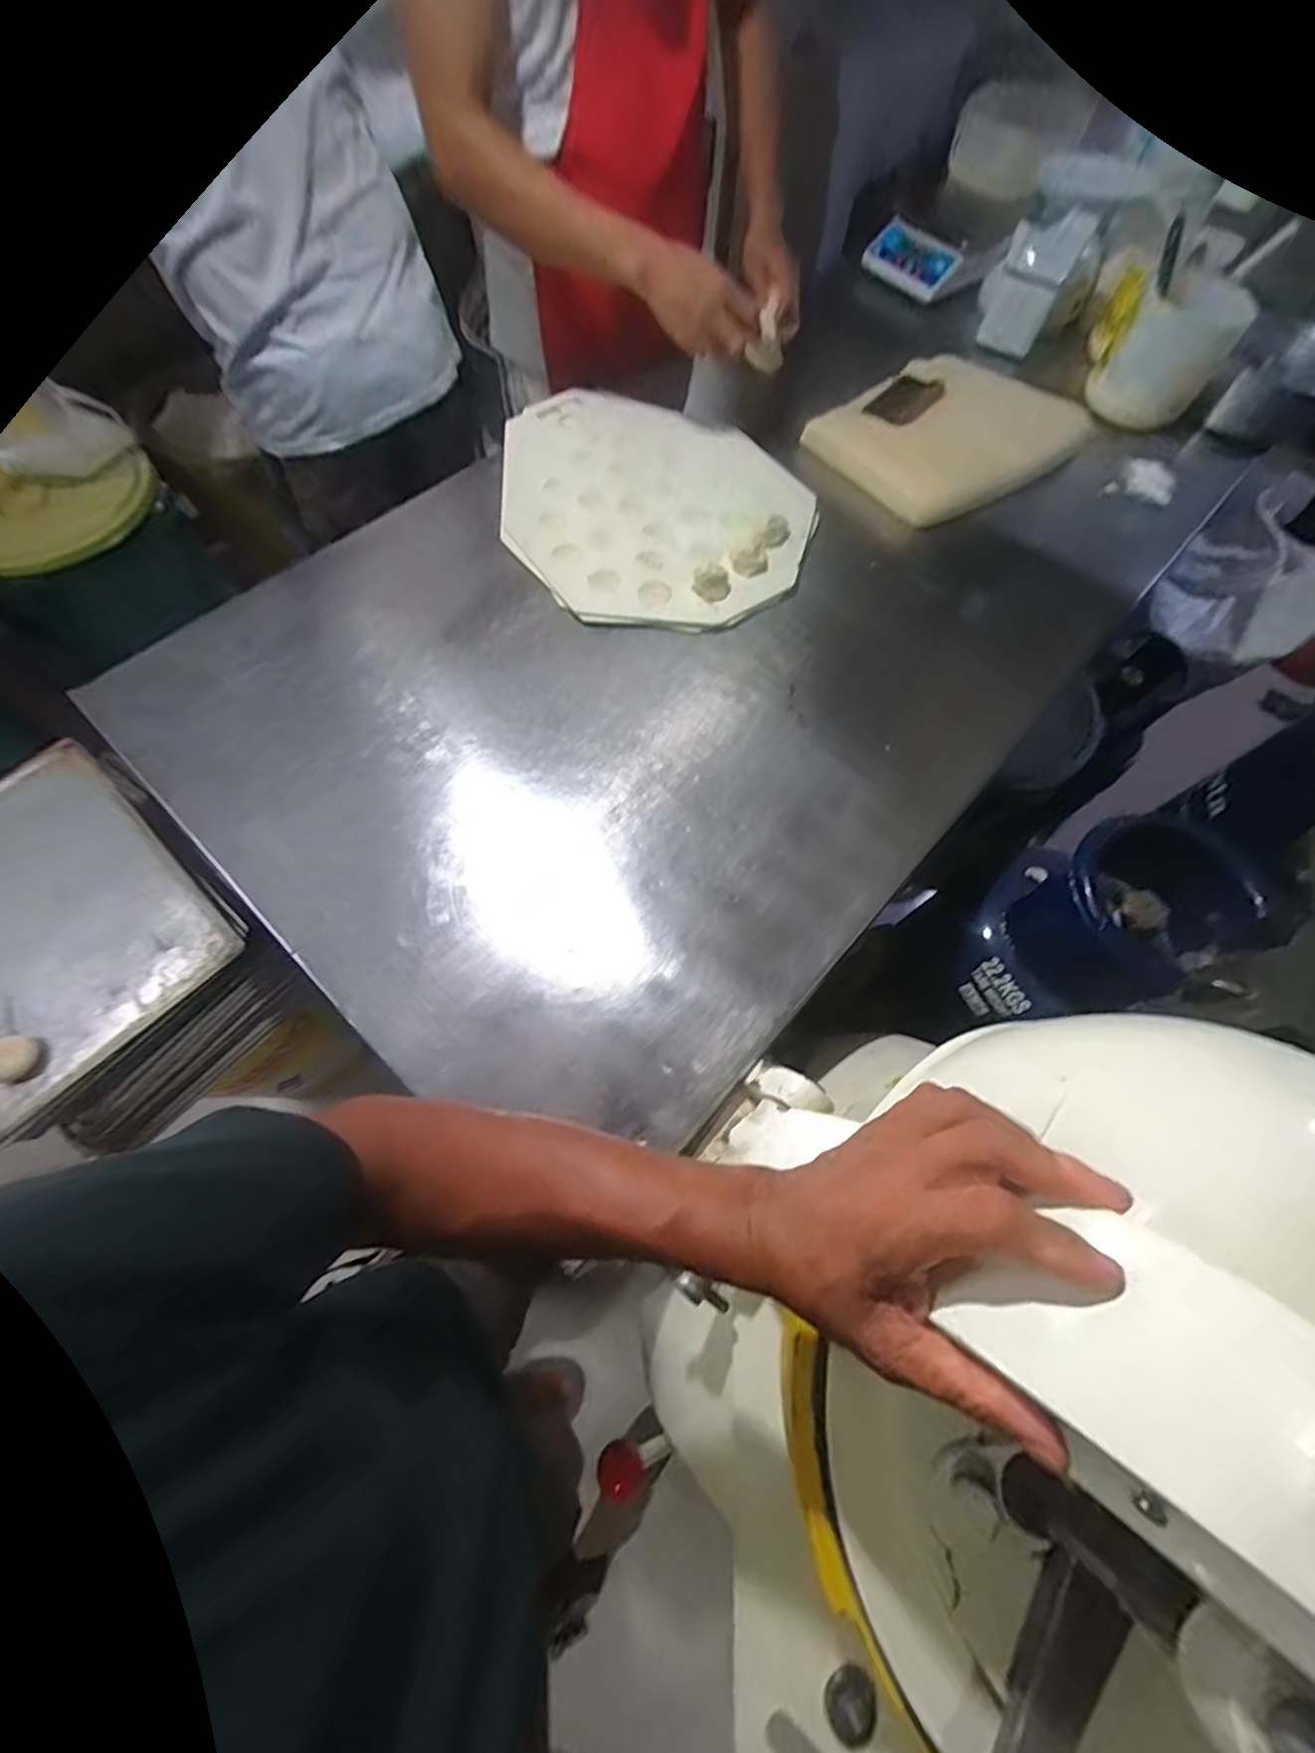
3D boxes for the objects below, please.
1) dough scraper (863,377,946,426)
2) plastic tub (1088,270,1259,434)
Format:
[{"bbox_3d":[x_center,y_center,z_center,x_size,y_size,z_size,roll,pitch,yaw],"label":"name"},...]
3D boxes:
[{"bbox_3d":[0.381,-0.729,0.904,0.078,0.008,0.132,34,69,9],"label":"dough scraper"},{"bbox_3d":[0.795,-0.817,0.926,0.150,0.150,0.158,1,69,-2],"label":"plastic tub"}]

